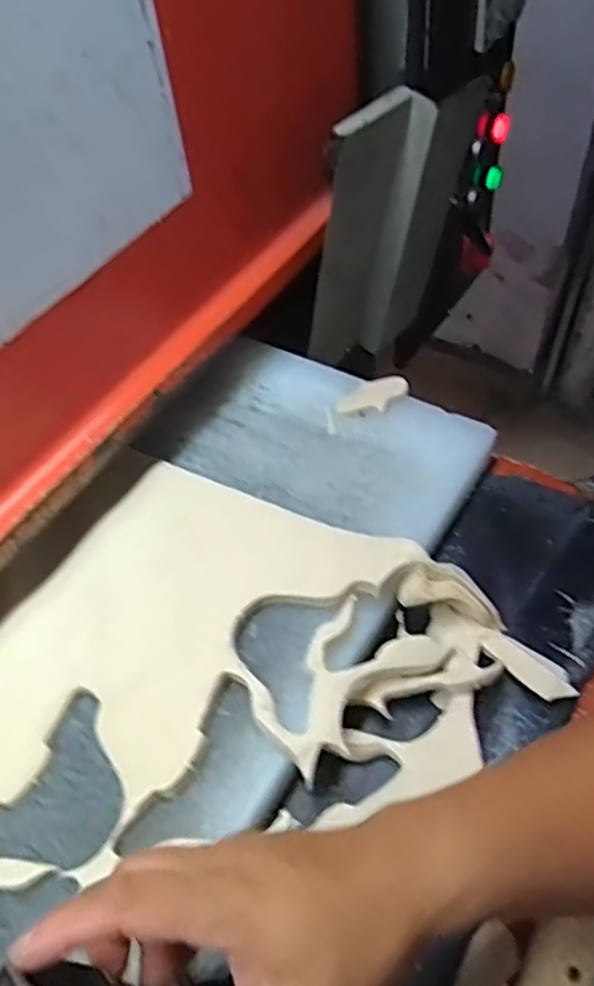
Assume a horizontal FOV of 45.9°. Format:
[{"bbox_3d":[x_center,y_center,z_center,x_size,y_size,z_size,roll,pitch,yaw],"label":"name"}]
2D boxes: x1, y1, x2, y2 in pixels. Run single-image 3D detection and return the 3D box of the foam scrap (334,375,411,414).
[{"bbox_3d":[0.072,-0.090,0.654,0.073,0.010,0.031,-22,52,-10],"label":"foam scrap"}]

